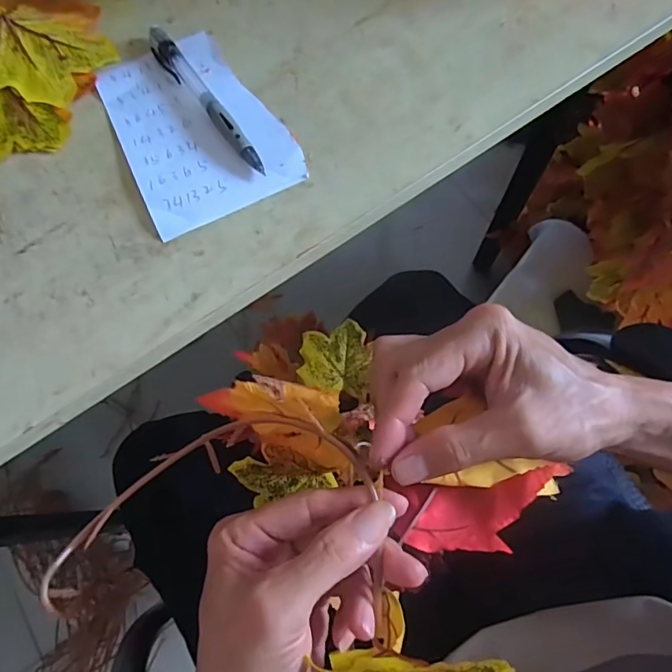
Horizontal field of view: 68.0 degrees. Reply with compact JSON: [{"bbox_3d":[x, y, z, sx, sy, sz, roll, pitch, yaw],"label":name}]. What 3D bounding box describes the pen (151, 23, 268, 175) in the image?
[{"bbox_3d":[-0.084,-0.148,0.307,0.015,0.009,0.136,-33,74,-8],"label":"pen"}]

